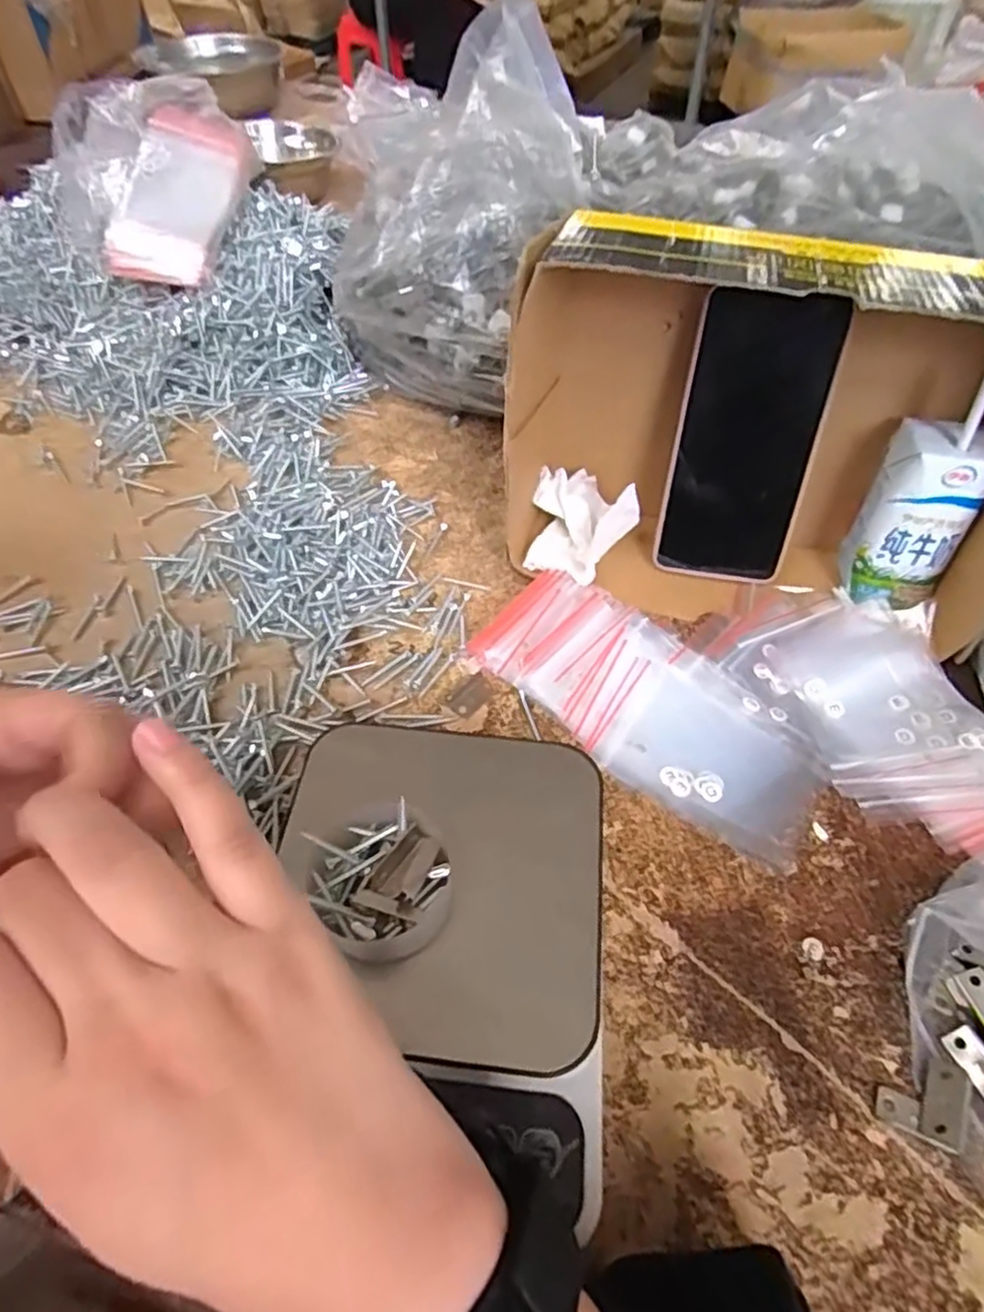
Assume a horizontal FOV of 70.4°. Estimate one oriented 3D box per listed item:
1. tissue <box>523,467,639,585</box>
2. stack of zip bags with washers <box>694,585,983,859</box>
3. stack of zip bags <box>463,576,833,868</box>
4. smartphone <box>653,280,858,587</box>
[{"bbox_3d":[0.057,-0.085,0.447,0.066,0.047,0.082,16,53,10],"label":"tissue"},{"bbox_3d":[0.214,0.027,0.386,0.107,0.012,0.183,-29,59,-21],"label":"stack of zip bags with washers"},{"bbox_3d":[0.087,0.022,0.379,0.193,0.019,0.090,33,59,22],"label":"stack of zip bags"},{"bbox_3d":[0.148,-0.122,0.409,0.075,0.162,0.015,9,33,8],"label":"smartphone"}]

